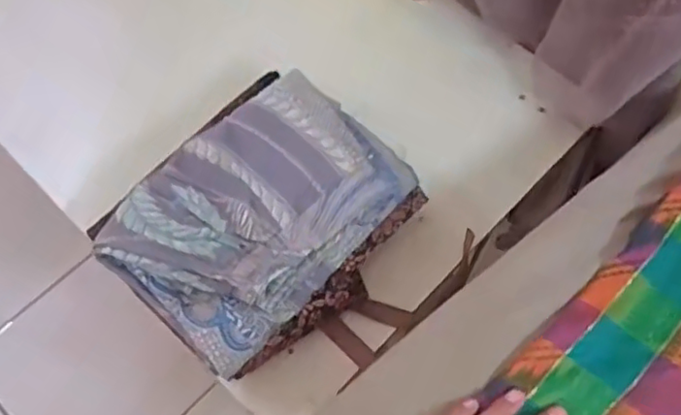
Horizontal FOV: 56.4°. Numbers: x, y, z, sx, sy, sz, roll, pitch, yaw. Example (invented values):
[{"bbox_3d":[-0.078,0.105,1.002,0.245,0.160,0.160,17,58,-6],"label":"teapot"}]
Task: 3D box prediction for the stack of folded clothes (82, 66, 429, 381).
[{"bbox_3d":[-0.074,0.006,0.577,0.208,0.081,0.250,36,70,16],"label":"stack of folded clothes"}]

